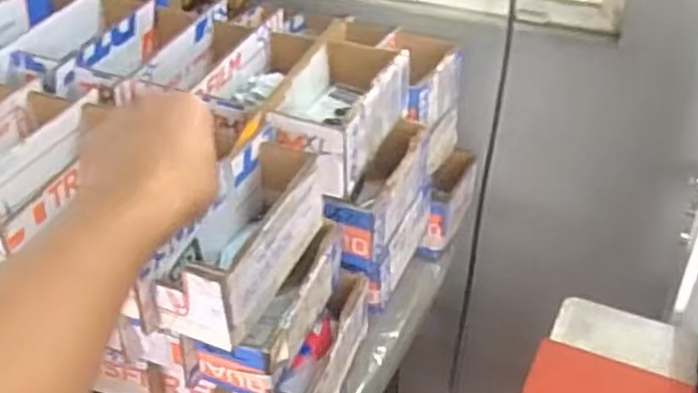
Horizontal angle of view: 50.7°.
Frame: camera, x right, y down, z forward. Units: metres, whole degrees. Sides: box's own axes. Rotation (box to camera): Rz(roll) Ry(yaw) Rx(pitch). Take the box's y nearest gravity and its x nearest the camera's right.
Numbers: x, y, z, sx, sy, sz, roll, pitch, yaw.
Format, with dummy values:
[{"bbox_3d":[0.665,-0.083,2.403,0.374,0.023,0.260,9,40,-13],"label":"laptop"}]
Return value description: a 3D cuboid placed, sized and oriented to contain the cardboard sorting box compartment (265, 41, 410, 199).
[{"bbox_3d":[-0.008,-0.086,0.709,0.092,0.070,0.184,15,41,19],"label":"cardboard sorting box compartment"}]

